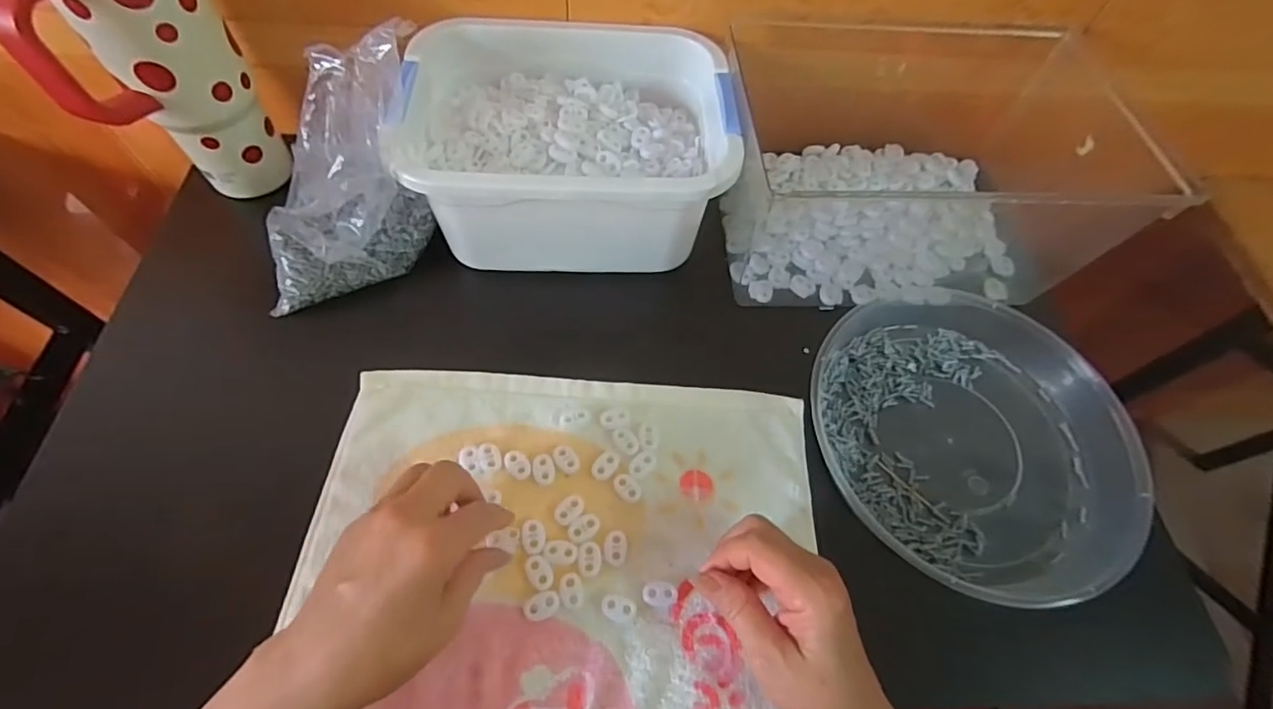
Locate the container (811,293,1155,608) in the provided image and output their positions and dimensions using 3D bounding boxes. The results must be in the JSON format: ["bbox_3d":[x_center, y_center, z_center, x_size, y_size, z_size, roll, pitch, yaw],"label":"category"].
[{"bbox_3d":[0.245,0.053,0.407,0.219,0.039,0.235,2,60,-3],"label":"container"}]

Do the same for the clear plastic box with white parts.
[{"bbox_3d":[0.241,-0.168,0.473,0.310,0.127,0.224,1,60,-3],"label":"clear plastic box with white parts"}]

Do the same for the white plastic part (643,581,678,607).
[{"bbox_3d":[0.015,0.152,0.346,0.022,0.004,0.015,-1,60,-4],"label":"white plastic part"}]

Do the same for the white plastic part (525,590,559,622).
[{"bbox_3d":[-0.059,0.156,0.337,0.022,0.004,0.014,-26,65,-17],"label":"white plastic part"}]

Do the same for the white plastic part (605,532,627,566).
[{"bbox_3d":[-0.014,0.127,0.357,0.014,0.004,0.022,-1,60,-5],"label":"white plastic part"}]

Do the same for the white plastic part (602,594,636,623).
[{"bbox_3d":[-0.011,0.159,0.340,0.021,0.004,0.014,15,60,5],"label":"white plastic part"}]

